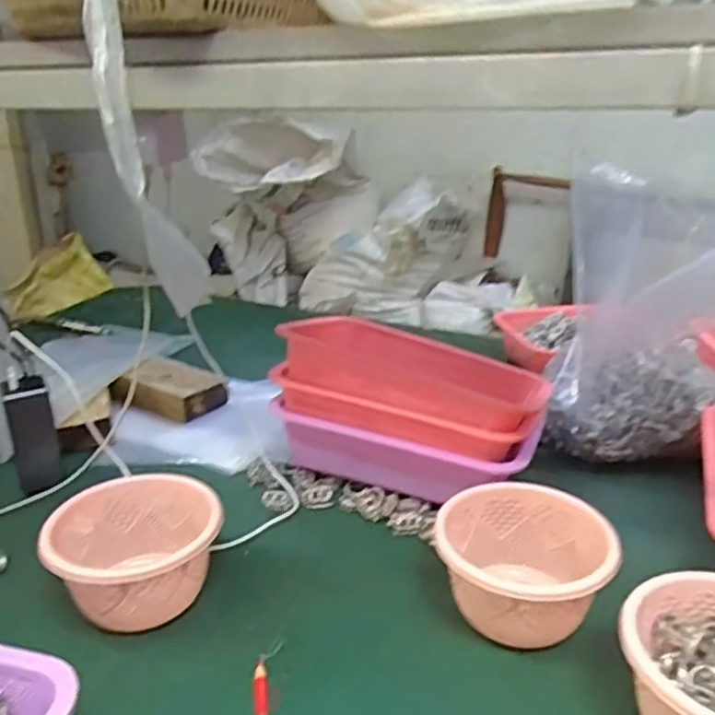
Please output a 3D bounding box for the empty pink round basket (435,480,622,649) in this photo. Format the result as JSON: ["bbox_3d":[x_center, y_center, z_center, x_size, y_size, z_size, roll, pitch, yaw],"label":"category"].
[{"bbox_3d":[0.151,0.190,0.585,0.143,0.097,0.136,-1,22,1],"label":"empty pink round basket"}]

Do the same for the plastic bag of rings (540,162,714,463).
[{"bbox_3d":[0.373,-0.041,0.806,0.248,0.308,0.150,5,23,16],"label":"plastic bag of rings"}]

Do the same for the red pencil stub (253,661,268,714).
[{"bbox_3d":[-0.076,0.258,0.510,0.010,0.006,0.056,-5,23,-8],"label":"red pencil stub"}]

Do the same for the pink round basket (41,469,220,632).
[{"bbox_3d":[-0.198,0.182,0.598,0.144,0.089,0.138,-1,22,1],"label":"pink round basket"}]

